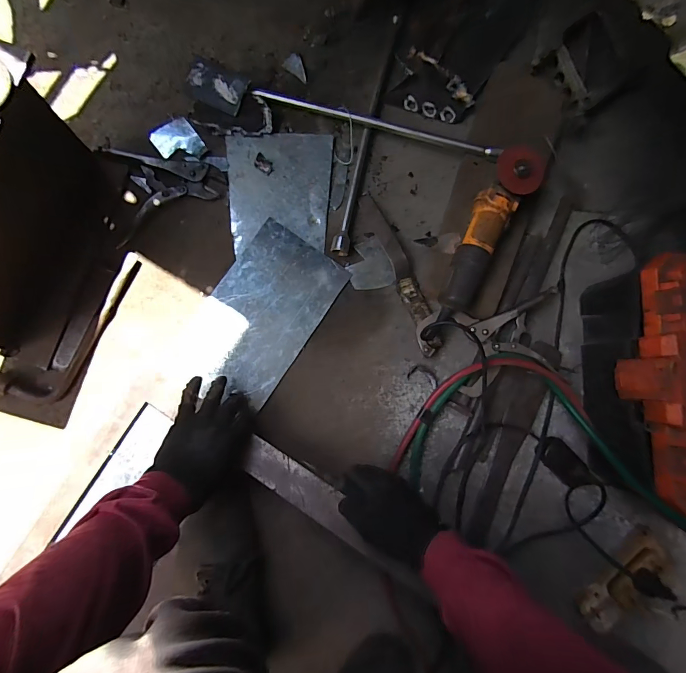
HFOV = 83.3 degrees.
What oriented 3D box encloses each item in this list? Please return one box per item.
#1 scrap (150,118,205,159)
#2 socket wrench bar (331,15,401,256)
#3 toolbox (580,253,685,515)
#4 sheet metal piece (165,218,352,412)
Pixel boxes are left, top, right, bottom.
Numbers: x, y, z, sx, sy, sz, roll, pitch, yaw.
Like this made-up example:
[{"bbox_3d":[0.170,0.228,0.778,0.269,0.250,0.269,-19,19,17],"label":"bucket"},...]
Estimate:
[{"bbox_3d":[-0.290,-0.341,0.679,0.072,0.008,0.071,-38,90,-9],"label":"scrap"},{"bbox_3d":[0.046,-0.376,0.708,0.029,0.026,0.470,14,83,-6],"label":"socket wrench bar"},{"bbox_3d":[0.531,0.073,0.641,0.199,0.197,0.371,-2,84,-8],"label":"toolbox"},{"bbox_3d":[-0.137,-0.039,0.666,0.175,0.007,0.294,33,80,-4],"label":"sheet metal piece"}]

